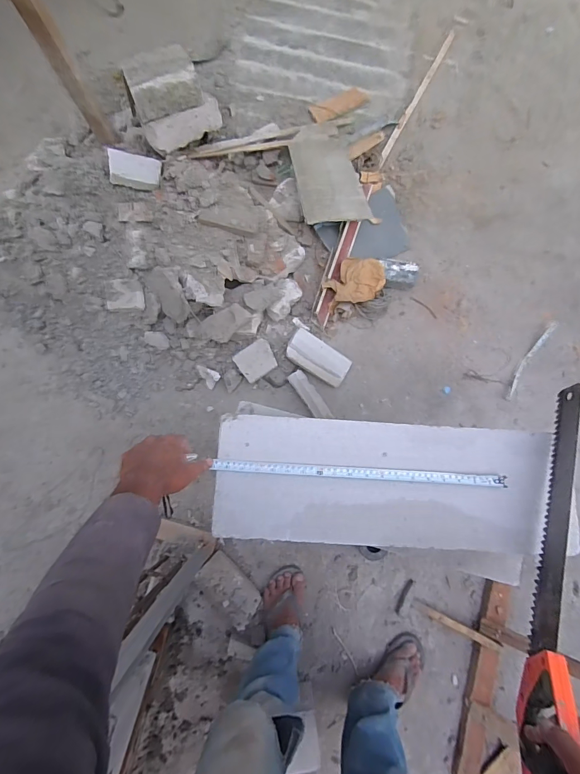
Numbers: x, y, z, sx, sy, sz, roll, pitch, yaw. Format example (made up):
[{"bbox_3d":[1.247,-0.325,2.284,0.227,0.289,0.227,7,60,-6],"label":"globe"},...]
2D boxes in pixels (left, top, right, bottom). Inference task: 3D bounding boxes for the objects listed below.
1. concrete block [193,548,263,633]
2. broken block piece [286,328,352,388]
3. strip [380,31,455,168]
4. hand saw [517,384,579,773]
[{"bbox_3d":[-0.168,0.562,1.009,0.103,0.034,0.189,-43,84,-7],"label":"concrete block"},{"bbox_3d":[0.086,-0.086,1.096,0.191,0.050,0.097,30,82,4],"label":"broken block piece"},{"bbox_3d":[0.452,-1.028,1.292,0.030,0.014,0.613,28,82,4],"label":"strip"},{"bbox_3d":[0.387,0.256,0.532,0.027,0.103,0.549,17,73,2],"label":"hand saw"}]

